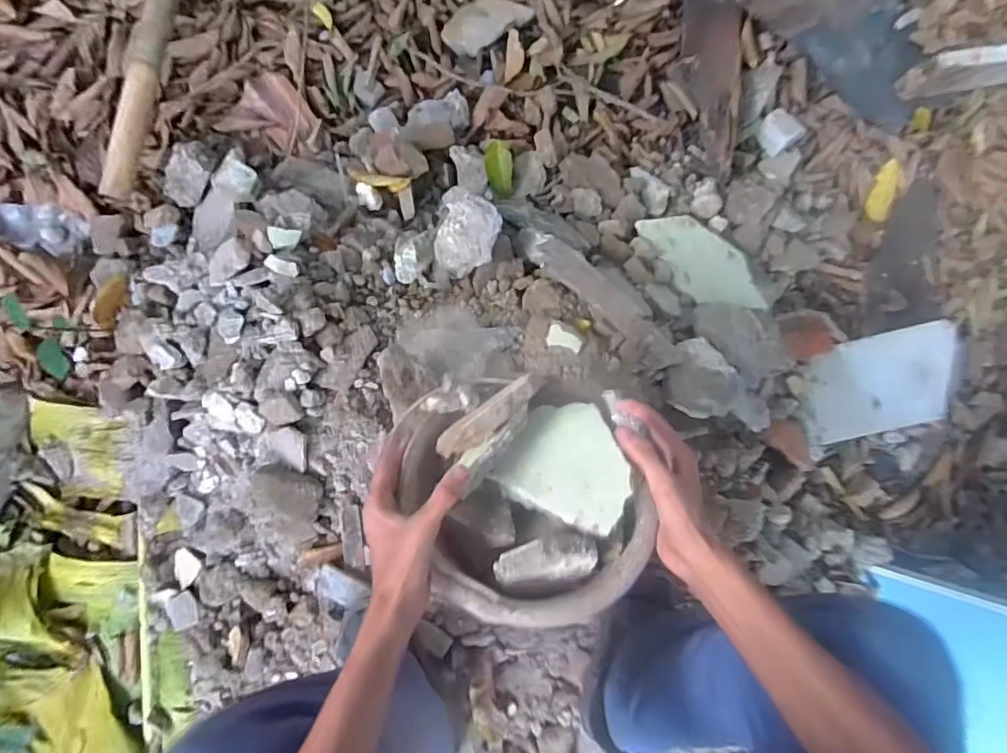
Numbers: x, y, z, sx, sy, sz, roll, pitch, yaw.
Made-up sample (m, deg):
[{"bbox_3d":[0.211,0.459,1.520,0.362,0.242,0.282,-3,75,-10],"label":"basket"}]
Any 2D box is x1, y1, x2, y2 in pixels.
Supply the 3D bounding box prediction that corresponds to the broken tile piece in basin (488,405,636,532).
[{"bbox_3d":[0.063,0.076,0.499,0.120,0.011,0.111,17,59,28],"label":"broken tile piece in basin"}]

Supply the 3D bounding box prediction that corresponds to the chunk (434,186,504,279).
[{"bbox_3d":[-0.057,-0.222,0.843,0.091,0.074,0.122,13,88,-6],"label":"chunk"}]

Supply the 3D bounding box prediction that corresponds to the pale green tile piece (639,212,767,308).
[{"bbox_3d":[0.379,-0.215,1.010,0.159,0.018,0.255,-40,91,-23],"label":"pale green tile piece"}]

